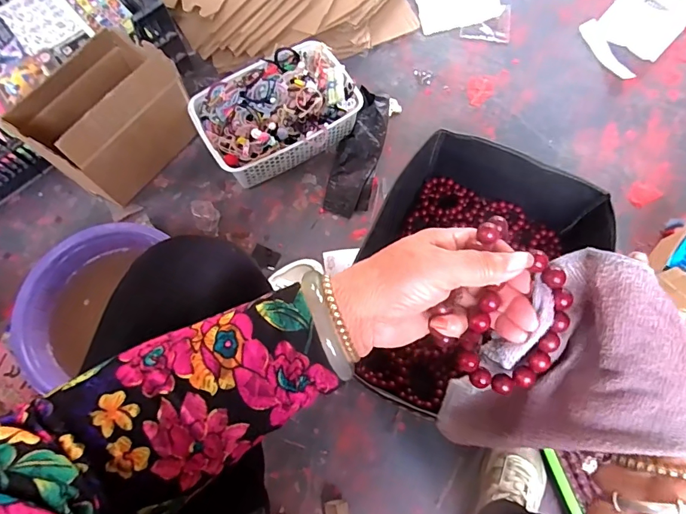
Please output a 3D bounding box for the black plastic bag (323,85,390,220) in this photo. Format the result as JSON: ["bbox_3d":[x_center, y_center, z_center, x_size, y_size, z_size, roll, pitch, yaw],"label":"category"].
[{"bbox_3d":[0.032,-0.209,0.883,0.089,0.041,0.268,14,72,4],"label":"black plastic bag"}]

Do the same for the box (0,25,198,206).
[{"bbox_3d":[-0.409,-0.242,0.788,0.146,0.213,0.246,40,75,12],"label":"box"}]

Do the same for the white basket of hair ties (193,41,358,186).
[{"bbox_3d":[-0.127,-0.278,0.857,0.289,0.133,0.193,-27,74,-9],"label":"white basket of hair ties"}]

